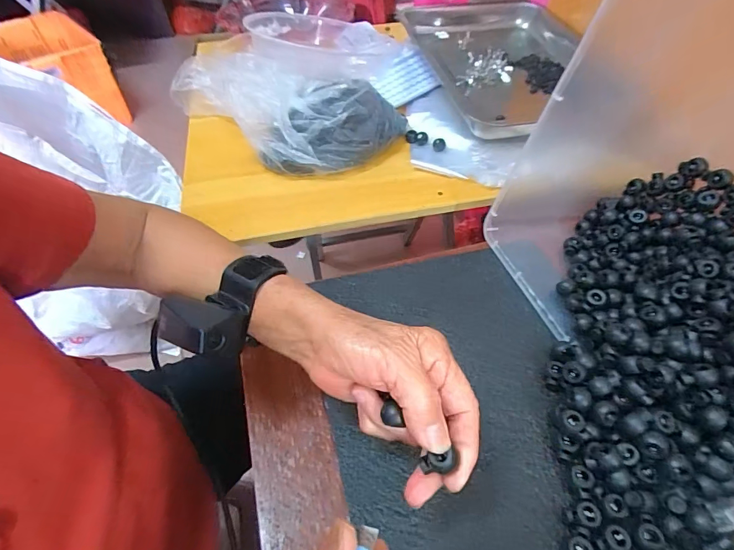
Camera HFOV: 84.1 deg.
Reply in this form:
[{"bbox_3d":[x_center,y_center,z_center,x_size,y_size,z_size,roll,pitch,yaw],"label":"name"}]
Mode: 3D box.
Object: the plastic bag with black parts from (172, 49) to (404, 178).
[{"bbox_3d":[-0.075,-0.221,0.524,0.238,0.128,0.156,-1,50,2],"label":"plastic bag with black parts"}]

